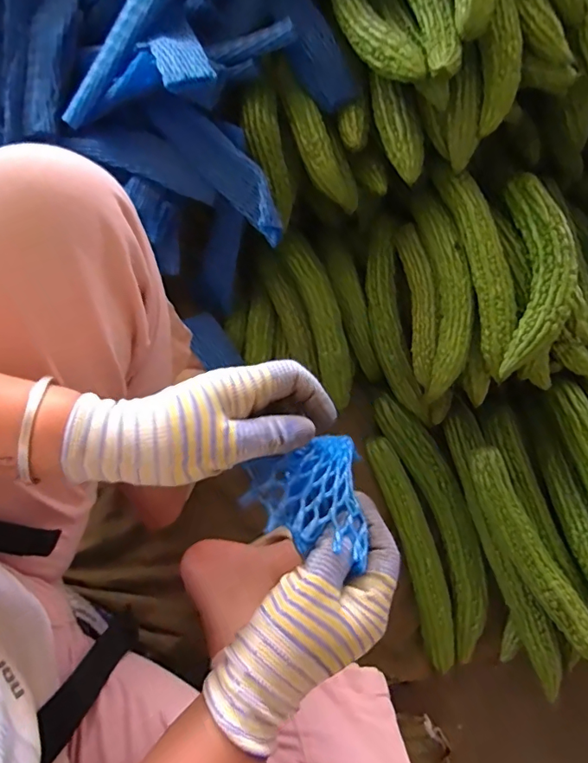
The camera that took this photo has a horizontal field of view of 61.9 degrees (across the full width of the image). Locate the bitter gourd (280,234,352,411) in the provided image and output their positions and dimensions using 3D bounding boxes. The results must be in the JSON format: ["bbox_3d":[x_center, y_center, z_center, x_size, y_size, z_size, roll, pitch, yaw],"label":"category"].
[{"bbox_3d":[0.038,-0.083,0.661,0.048,0.047,0.236,-16,87,-6],"label":"bitter gourd"}]

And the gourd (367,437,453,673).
[{"bbox_3d":[0.158,0.215,0.646,0.044,0.037,0.293,-14,73,-5],"label":"gourd"}]

